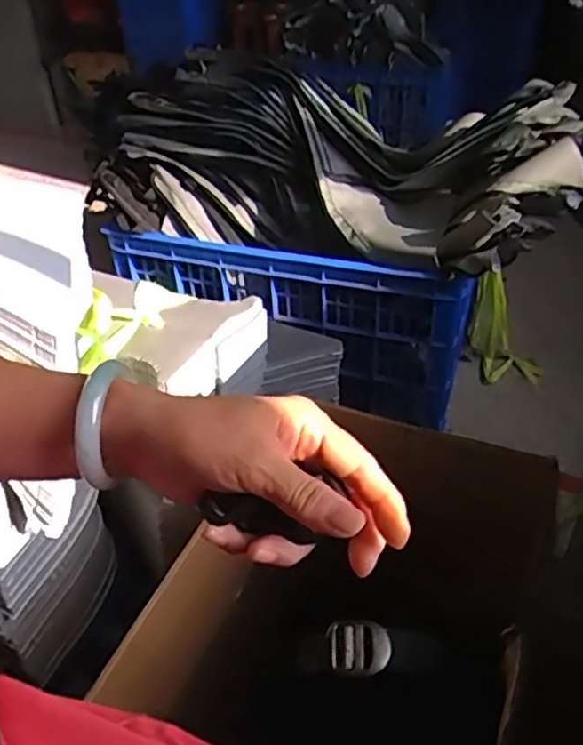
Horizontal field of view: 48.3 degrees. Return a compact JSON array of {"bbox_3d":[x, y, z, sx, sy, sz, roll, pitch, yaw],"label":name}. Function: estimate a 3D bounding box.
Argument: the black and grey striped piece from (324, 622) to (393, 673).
[{"bbox_3d":[0.042,0.172,0.406,0.041,0.028,0.005,0,-6,19],"label":"black and grey striped piece"}]

